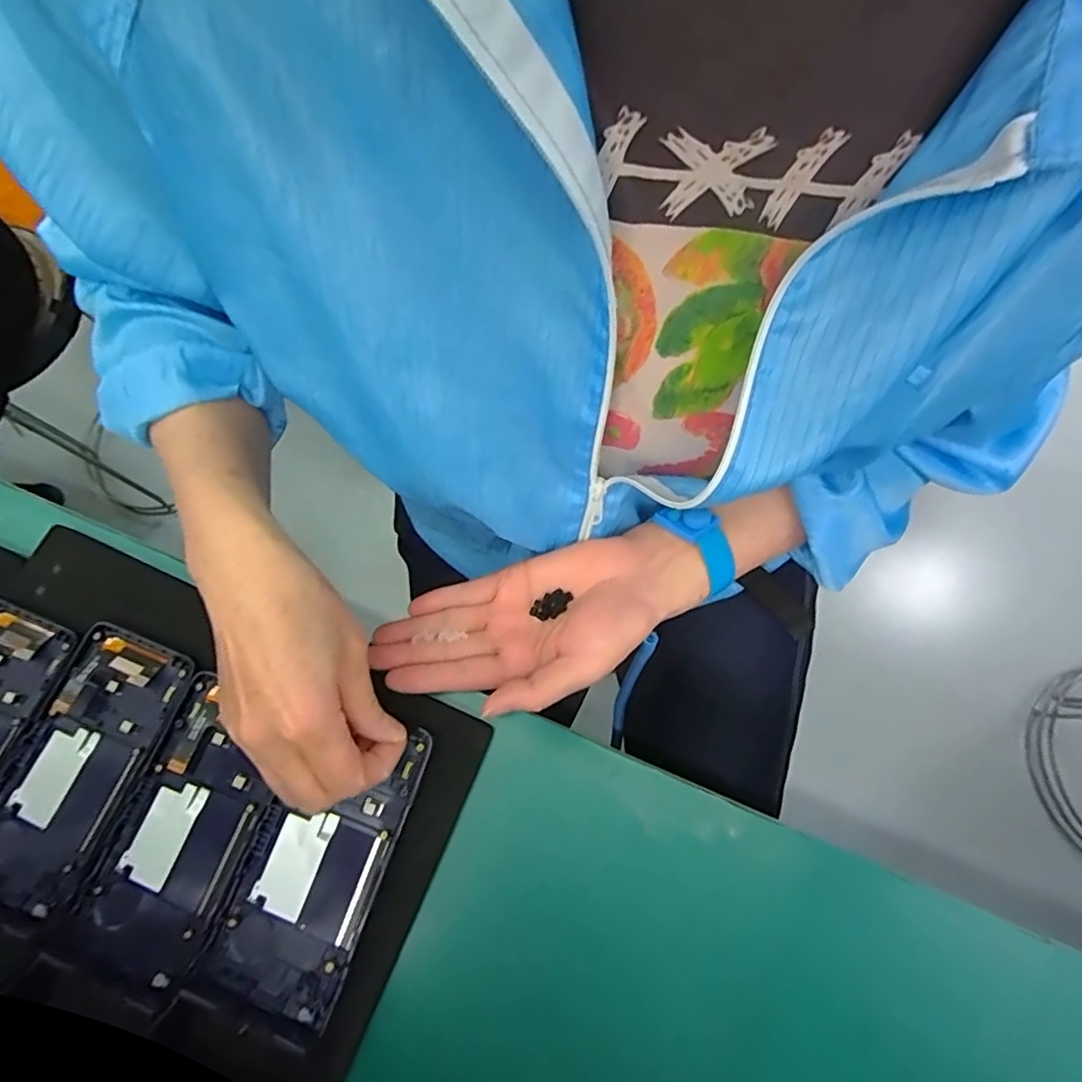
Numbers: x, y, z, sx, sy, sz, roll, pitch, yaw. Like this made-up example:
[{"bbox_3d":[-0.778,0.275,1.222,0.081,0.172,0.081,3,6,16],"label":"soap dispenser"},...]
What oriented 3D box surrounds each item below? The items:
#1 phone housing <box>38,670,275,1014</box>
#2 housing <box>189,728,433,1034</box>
[{"bbox_3d":[-0.211,0.171,0.339,0.079,0.012,0.154,17,73,9],"label":"phone housing"},{"bbox_3d":[-0.126,0.180,0.329,0.077,0.017,0.153,18,68,6],"label":"housing"}]

